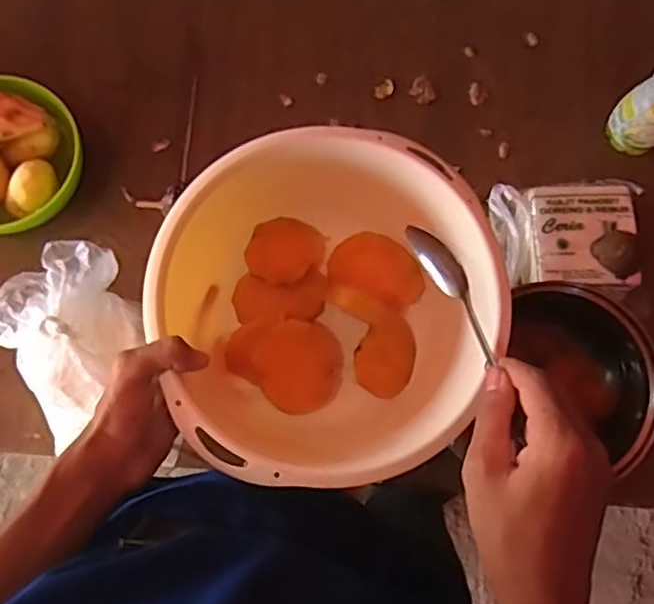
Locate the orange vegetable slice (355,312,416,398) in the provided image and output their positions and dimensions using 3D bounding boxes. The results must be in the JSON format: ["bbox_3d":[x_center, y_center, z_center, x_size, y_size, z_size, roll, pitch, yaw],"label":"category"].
[{"bbox_3d":[0.049,0.042,0.524,0.056,0.008,0.065,34,68,-36],"label":"orange vegetable slice"}]

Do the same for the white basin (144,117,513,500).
[{"bbox_3d":[0.001,0.009,0.494,0.232,0.111,0.239,0,78,-1],"label":"white basin"}]

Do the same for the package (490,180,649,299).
[{"bbox_3d":[0.246,-0.064,0.666,0.145,0.049,0.112,-2,78,-2],"label":"package"}]

